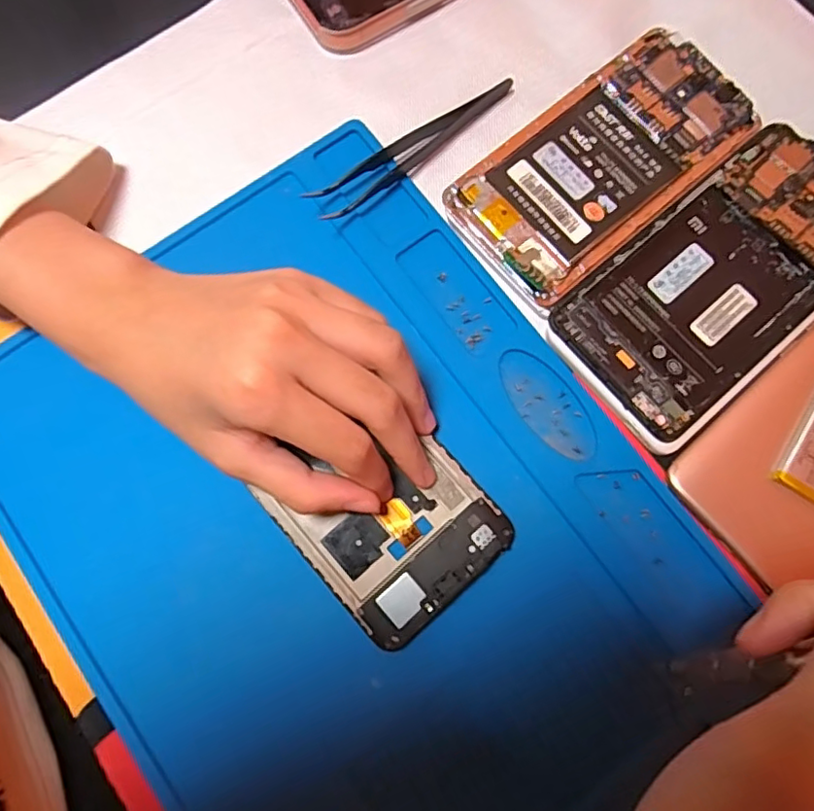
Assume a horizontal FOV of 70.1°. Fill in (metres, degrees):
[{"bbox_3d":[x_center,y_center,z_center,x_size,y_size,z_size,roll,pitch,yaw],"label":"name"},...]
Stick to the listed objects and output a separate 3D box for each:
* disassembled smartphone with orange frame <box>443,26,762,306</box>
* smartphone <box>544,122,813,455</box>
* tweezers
[{"bbox_3d":[0.090,-0.110,0.266,0.138,0.015,0.070,-40,81,-8],"label":"disassembled smartphone with orange frame"},{"bbox_3d":[0.138,-0.055,0.254,0.149,0.015,0.076,-41,82,-9],"label":"smartphone"},{"bbox_3d":[0.006,-0.118,0.270,0.112,0.010,0.017,-33,80,-7],"label":"tweezers"}]

